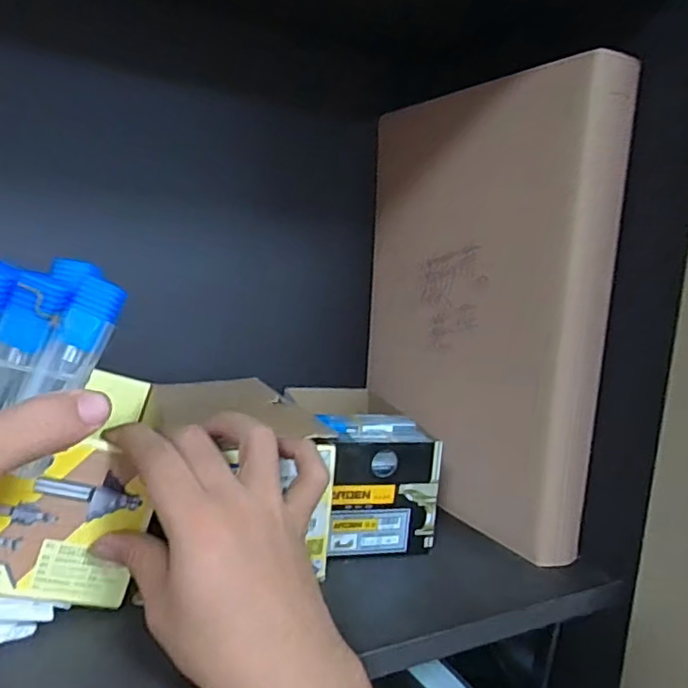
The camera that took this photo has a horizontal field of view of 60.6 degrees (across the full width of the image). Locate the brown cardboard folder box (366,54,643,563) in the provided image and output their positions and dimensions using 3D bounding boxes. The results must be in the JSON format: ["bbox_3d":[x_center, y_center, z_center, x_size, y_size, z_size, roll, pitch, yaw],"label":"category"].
[{"bbox_3d":[0.115,-0.033,0.554,0.054,0.372,0.264,-2,10,-31],"label":"brown cardboard folder box"}]

